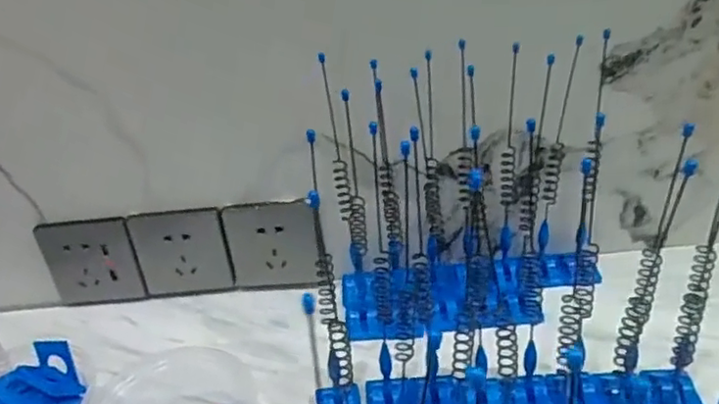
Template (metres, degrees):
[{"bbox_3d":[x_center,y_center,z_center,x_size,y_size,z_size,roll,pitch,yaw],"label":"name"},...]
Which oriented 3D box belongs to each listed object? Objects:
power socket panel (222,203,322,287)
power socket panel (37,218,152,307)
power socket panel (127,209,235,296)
[{"bbox_3d":[-0.079,0.041,0.574,0.085,0.085,0.017,0,32,8],"label":"power socket panel"},{"bbox_3d":[-0.251,0.056,0.575,0.083,0.084,0.013,-5,32,0],"label":"power socket panel"},{"bbox_3d":[-0.166,0.049,0.578,0.083,0.085,0.008,-6,32,-1],"label":"power socket panel"}]

